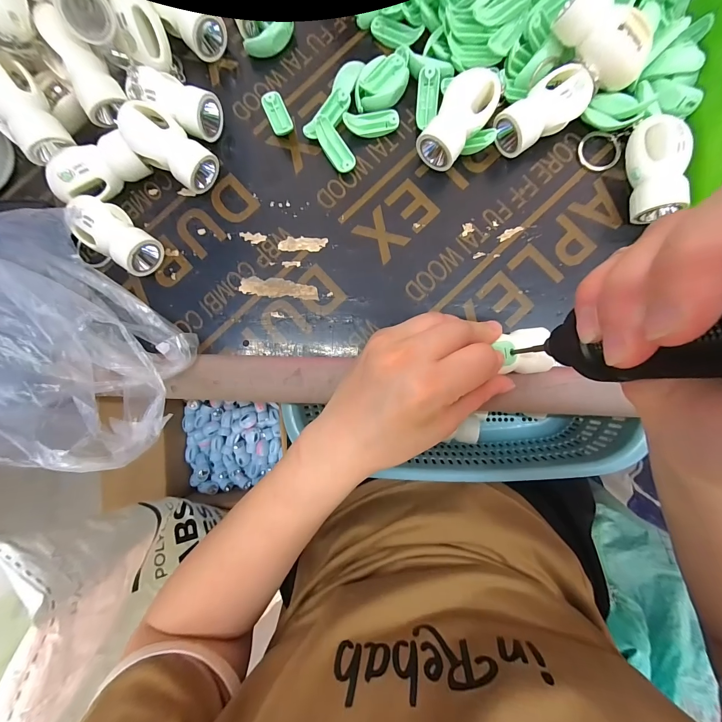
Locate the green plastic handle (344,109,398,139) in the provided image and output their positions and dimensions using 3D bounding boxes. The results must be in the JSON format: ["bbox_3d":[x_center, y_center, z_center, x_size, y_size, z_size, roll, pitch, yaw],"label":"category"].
[{"bbox_3d":[0.008,-0.178,0.239,0.040,0.014,0.015,-13,87,2],"label":"green plastic handle"}]

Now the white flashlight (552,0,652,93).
[{"bbox_3d":[0.157,-0.208,0.207,0.064,0.023,0.028,35,89,-11],"label":"white flashlight"}]

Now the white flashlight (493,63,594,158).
[{"bbox_3d":[0.125,-0.173,0.226,0.061,0.031,0.031,-32,86,1],"label":"white flashlight"}]

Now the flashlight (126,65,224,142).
[{"bbox_3d":[-0.133,-0.188,0.229,0.061,0.026,0.030,21,88,-18],"label":"flashlight"}]

